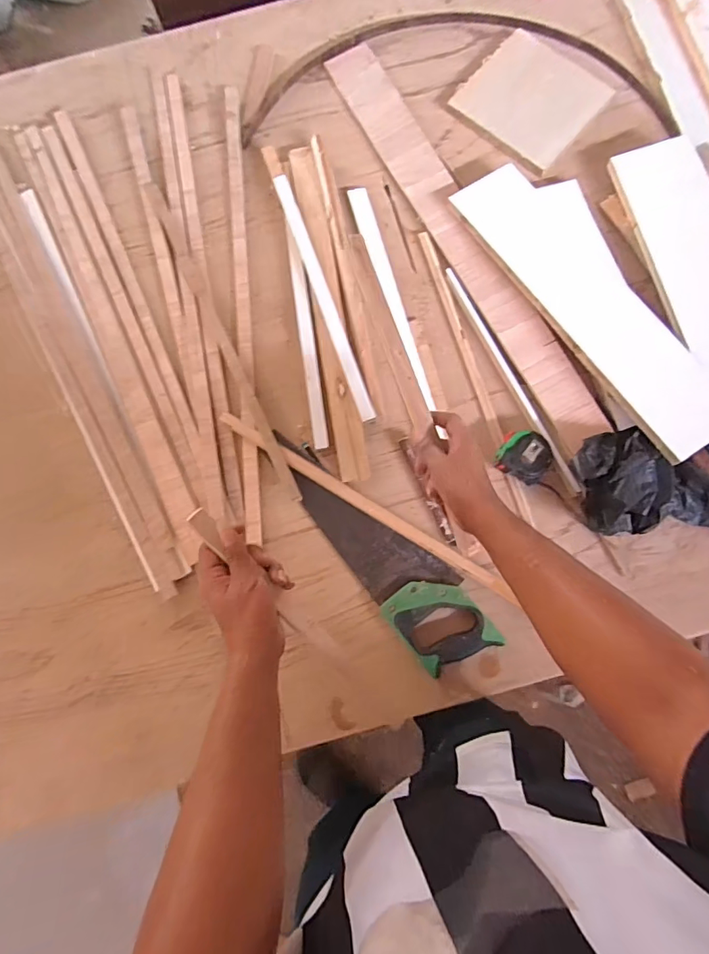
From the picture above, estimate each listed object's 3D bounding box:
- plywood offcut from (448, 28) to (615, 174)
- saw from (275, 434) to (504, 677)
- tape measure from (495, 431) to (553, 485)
[{"bbox_3d":[0.288,-0.626,0.804,0.201,0.010,0.192,40,85,7],"label":"plywood offcut"},{"bbox_3d":[0.036,0.090,0.699,0.114,0.021,0.399,-36,82,-3],"label":"saw"},{"bbox_3d":[0.248,-0.032,0.704,0.073,0.037,0.068,30,84,6],"label":"tape measure"}]

